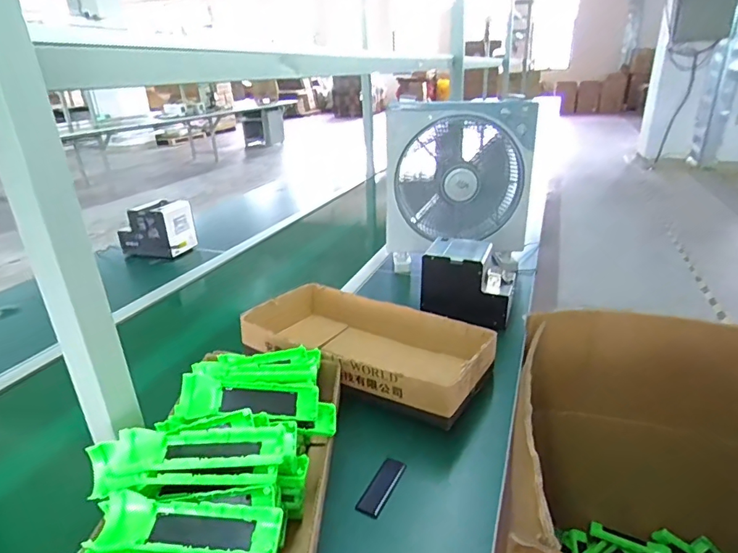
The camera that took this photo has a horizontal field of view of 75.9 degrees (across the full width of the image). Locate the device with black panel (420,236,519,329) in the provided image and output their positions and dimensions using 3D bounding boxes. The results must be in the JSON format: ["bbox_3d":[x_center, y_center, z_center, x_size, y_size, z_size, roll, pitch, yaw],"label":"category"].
[{"bbox_3d":[0.205,0.014,0.989,0.181,0.138,0.151,8,26,21],"label":"device with black panel"}]

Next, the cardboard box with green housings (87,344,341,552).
[{"bbox_3d":[-0.158,0.208,0.545,0.217,0.151,0.414,-1,24,2],"label":"cardboard box with green housings"}]

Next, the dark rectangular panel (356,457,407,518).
[{"bbox_3d":[0.017,0.265,0.603,0.028,0.007,0.091,10,26,25],"label":"dark rectangular panel"}]

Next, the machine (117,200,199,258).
[{"bbox_3d":[-0.649,-0.148,1.432,0.204,0.144,0.116,7,25,20],"label":"machine"}]

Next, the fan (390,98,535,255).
[{"bbox_3d":[0.222,-0.251,1.205,0.349,0.350,0.132,-5,24,-7],"label":"fan"}]

